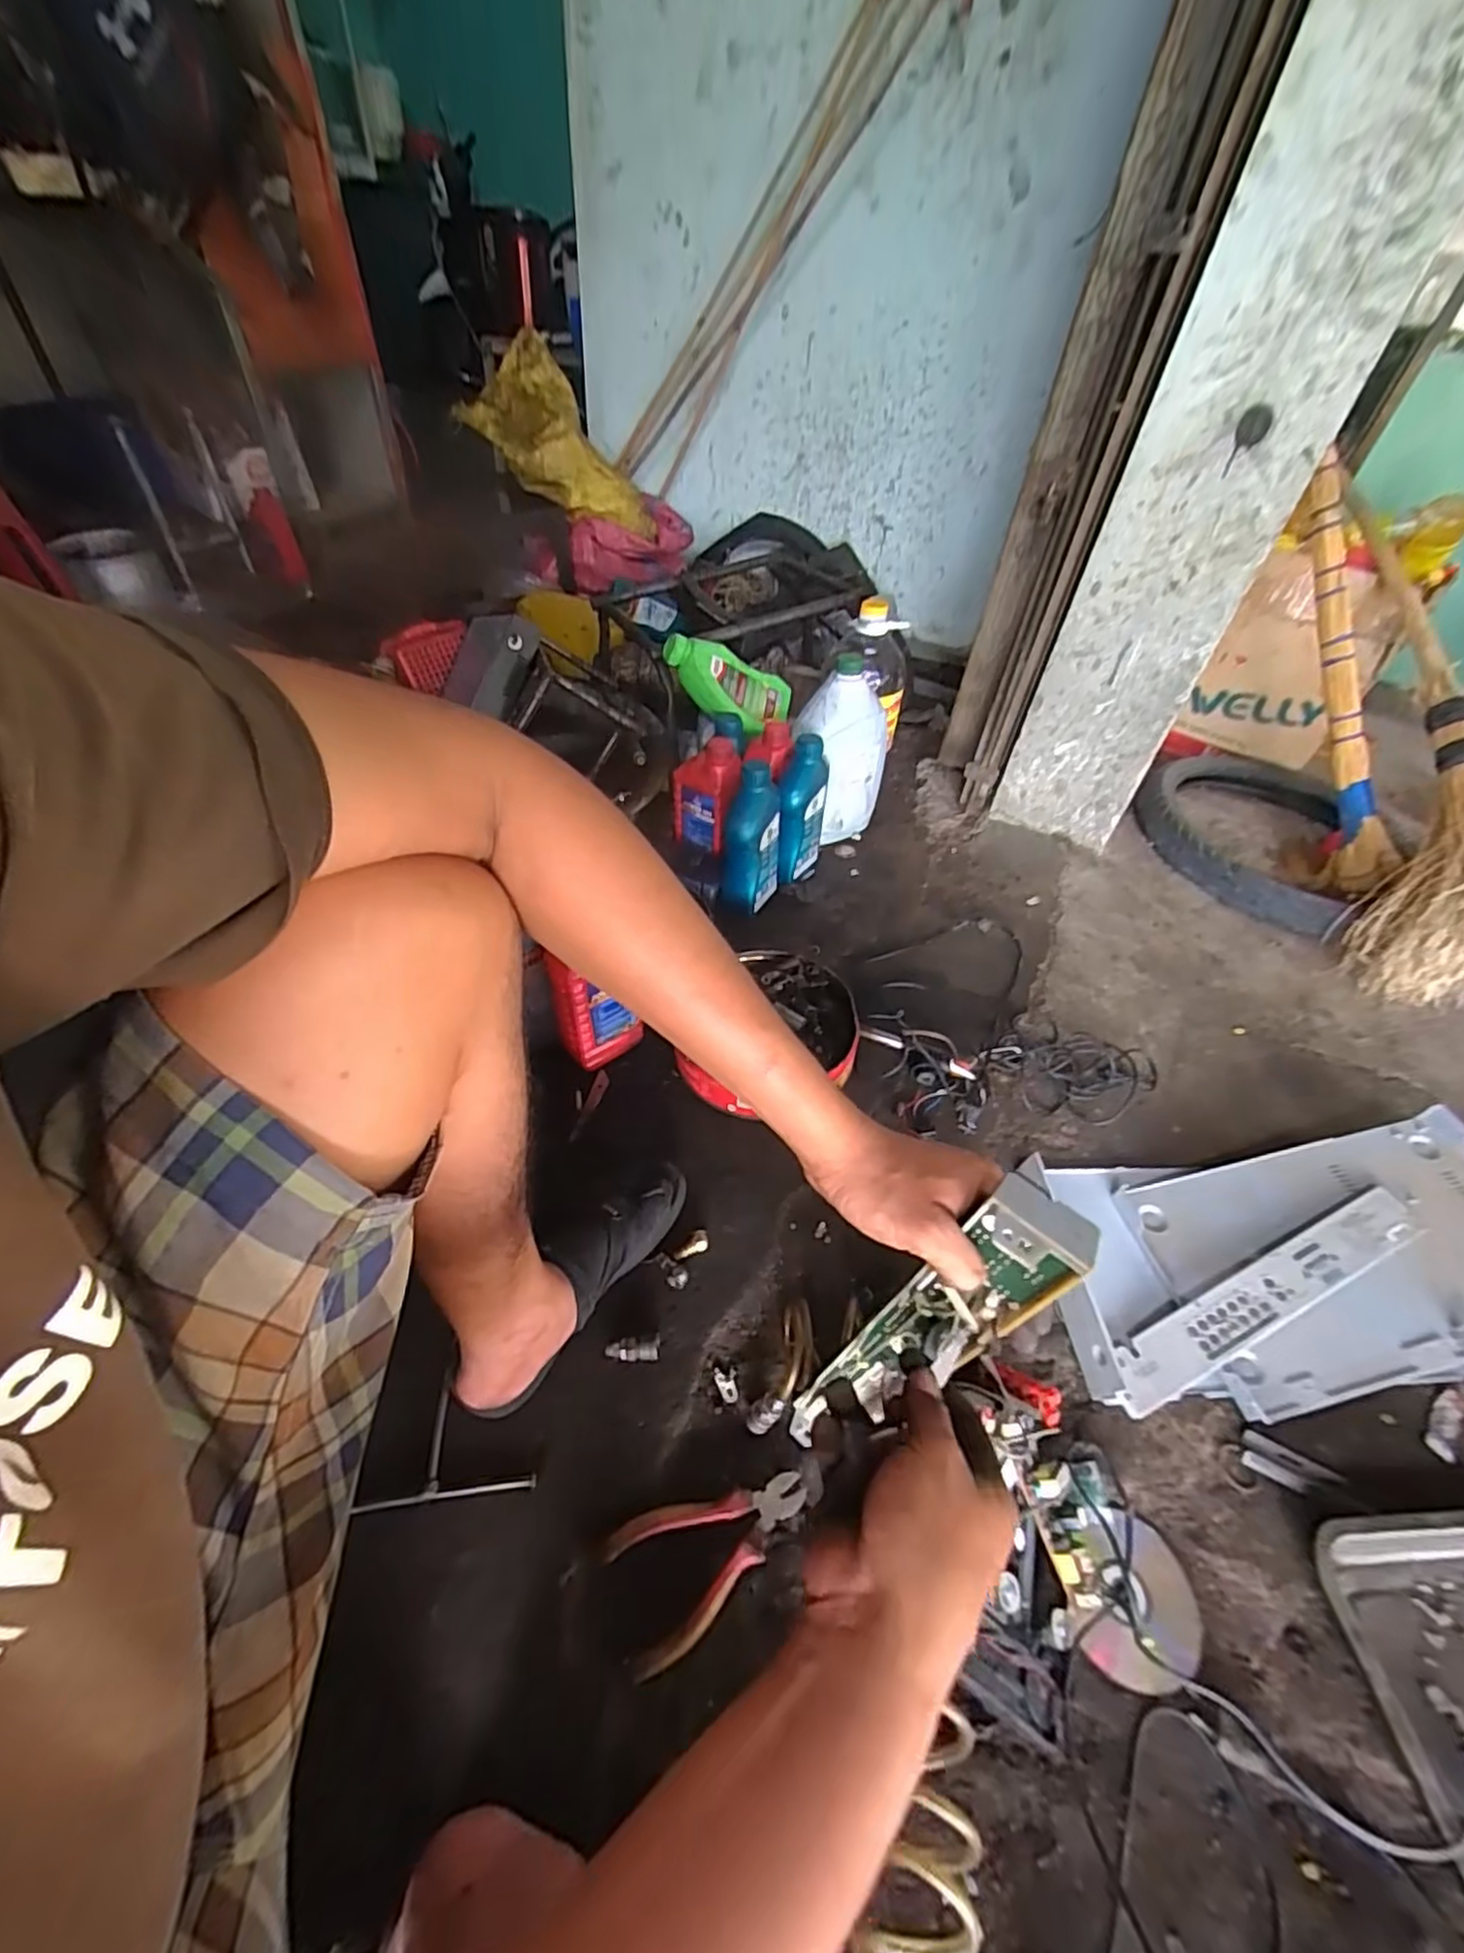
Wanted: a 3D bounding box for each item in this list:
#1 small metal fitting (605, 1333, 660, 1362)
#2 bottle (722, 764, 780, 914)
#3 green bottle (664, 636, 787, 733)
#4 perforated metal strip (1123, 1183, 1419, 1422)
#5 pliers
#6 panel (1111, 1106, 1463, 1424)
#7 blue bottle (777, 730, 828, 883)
[{"bbox_3d":[-0.095,0.357,0.656,0.051,0.015,0.021,-1,47,-6],"label":"small metal fitting"},{"bbox_3d":[0.032,-0.208,1.079,0.085,0.224,0.094,10,47,4],"label":"bottle"},{"bbox_3d":[-0.007,-0.486,1.152,0.238,0.093,0.082,14,39,-34],"label":"green bottle"},{"bbox_3d":[0.565,0.333,0.720,0.413,0.009,0.060,-21,54,-14],"label":"perforated metal strip"},{"bbox_3d":[-0.014,0.466,0.563,0.167,0.012,0.090,-21,52,-22],"label":"pliers"},{"bbox_3d":[0.679,0.298,0.753,0.423,0.022,0.238,-12,49,-5],"label":"panel"},{"bbox_3d":[0.116,-0.273,1.146,0.075,0.225,0.088,10,47,5],"label":"blue bottle"}]

